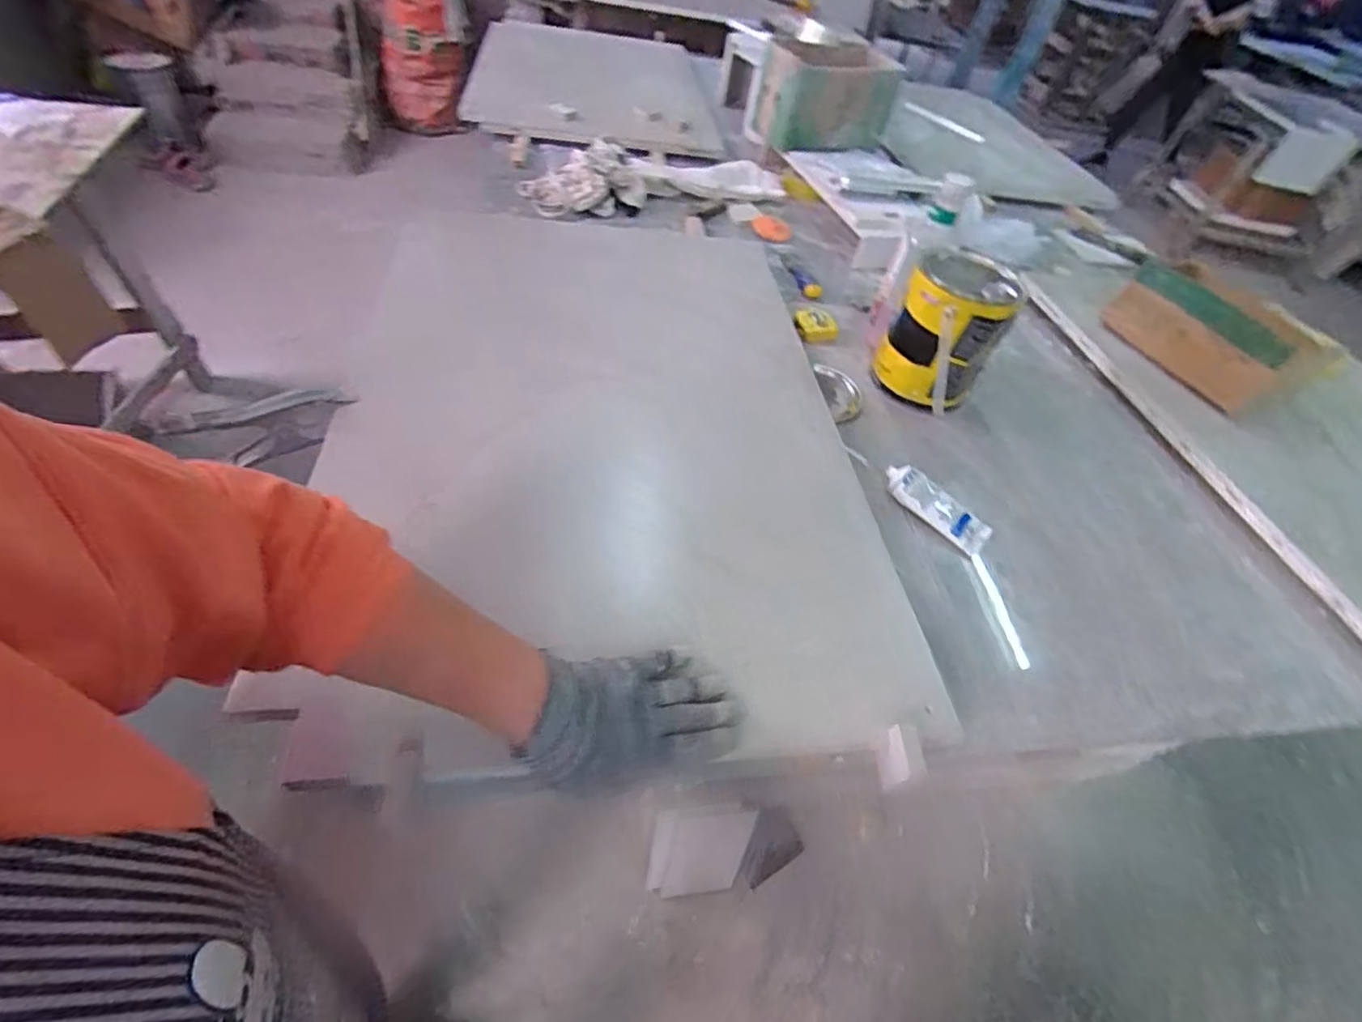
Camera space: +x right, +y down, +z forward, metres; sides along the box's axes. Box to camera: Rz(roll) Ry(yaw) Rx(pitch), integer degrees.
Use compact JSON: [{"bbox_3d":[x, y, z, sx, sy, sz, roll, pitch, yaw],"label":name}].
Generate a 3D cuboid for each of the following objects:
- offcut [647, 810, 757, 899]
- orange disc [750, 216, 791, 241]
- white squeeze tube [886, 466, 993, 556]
[{"bbox_3d":[0.044,0.678,1.208,0.214,0.009,0.141,-3,71,-5],"label":"offcut"},{"bbox_3d":[0.175,-0.552,1.180,0.076,0.011,0.094,16,49,2],"label":"orange disc"},{"bbox_3d":[0.304,-0.004,0.721,0.135,0.025,0.057,40,55,9],"label":"white squeeze tube"}]

